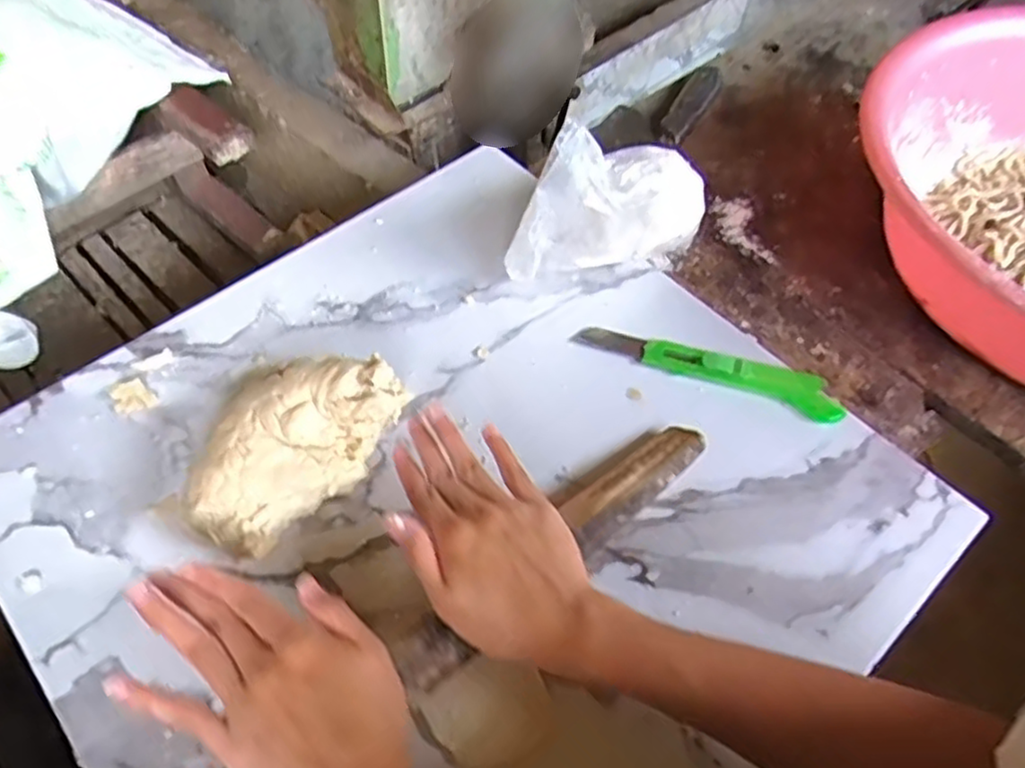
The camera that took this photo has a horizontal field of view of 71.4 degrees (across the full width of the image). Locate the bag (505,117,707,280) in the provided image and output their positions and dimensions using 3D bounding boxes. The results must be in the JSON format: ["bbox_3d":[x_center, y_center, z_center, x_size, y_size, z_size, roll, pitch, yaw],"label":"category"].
[{"bbox_3d":[0.077,-0.131,0.534,0.163,0.120,0.069,-32,63,-24],"label":"bag"}]

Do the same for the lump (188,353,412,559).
[{"bbox_3d":[-0.138,0.038,0.450,0.147,0.068,0.084,-34,64,-24],"label":"lump"}]

